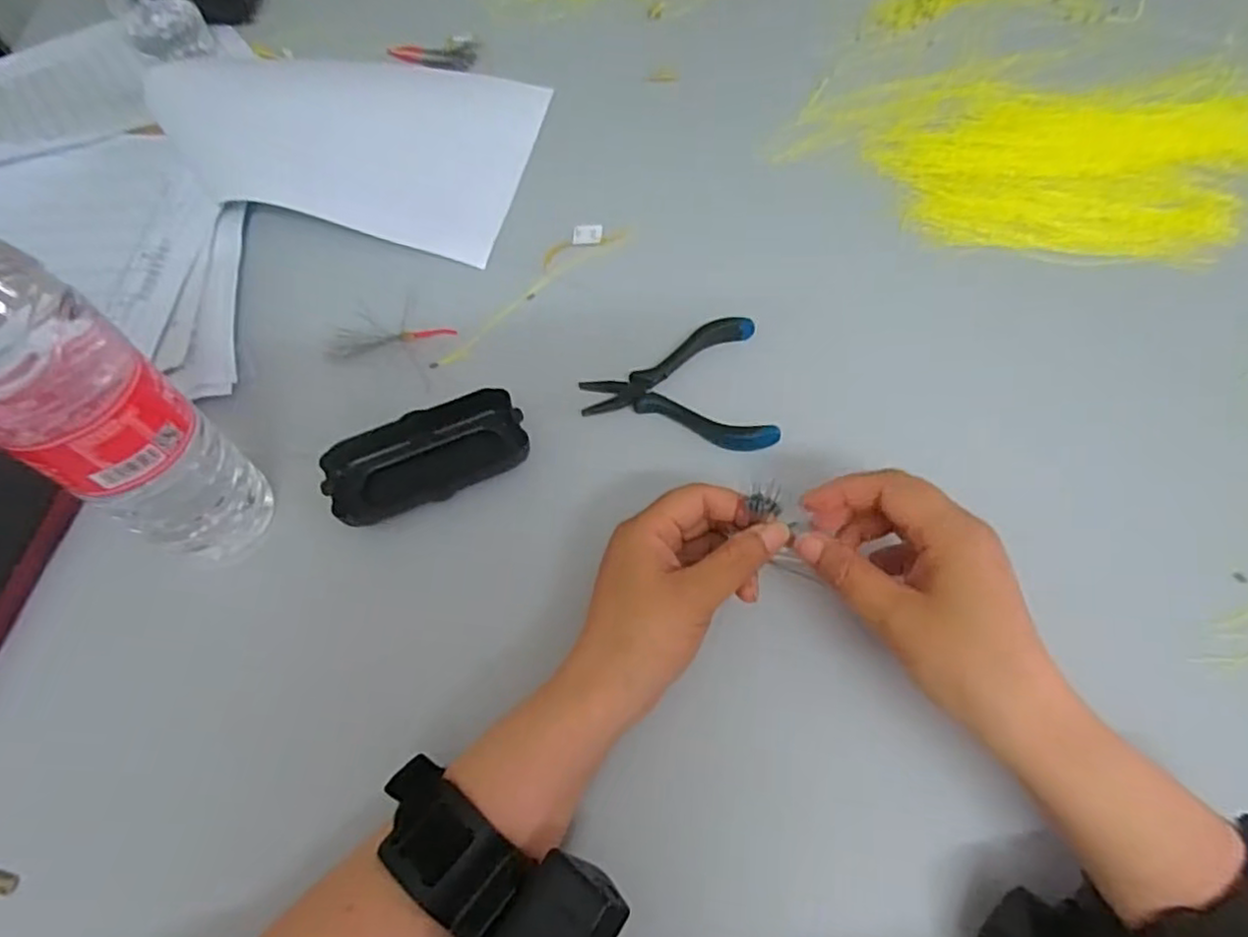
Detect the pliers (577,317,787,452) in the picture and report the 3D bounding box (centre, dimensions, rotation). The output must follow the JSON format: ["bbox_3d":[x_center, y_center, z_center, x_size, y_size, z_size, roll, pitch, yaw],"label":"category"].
[{"bbox_3d":[0.031,-0.048,0.414,0.110,0.011,0.089,-8,62,-2],"label":"pliers"}]

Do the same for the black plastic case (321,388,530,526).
[{"bbox_3d":[-0.112,-0.007,0.390,0.110,0.024,0.048,-21,63,-9],"label":"black plastic case"}]

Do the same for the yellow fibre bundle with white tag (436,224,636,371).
[{"bbox_3d":[-0.064,-0.122,0.461,0.031,0.004,0.169,40,70,20],"label":"yellow fibre bundle with white tag"}]

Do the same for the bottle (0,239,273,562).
[{"bbox_3d":[-0.227,-0.027,0.283,0.061,0.218,0.062,29,67,16],"label":"bottle"}]

